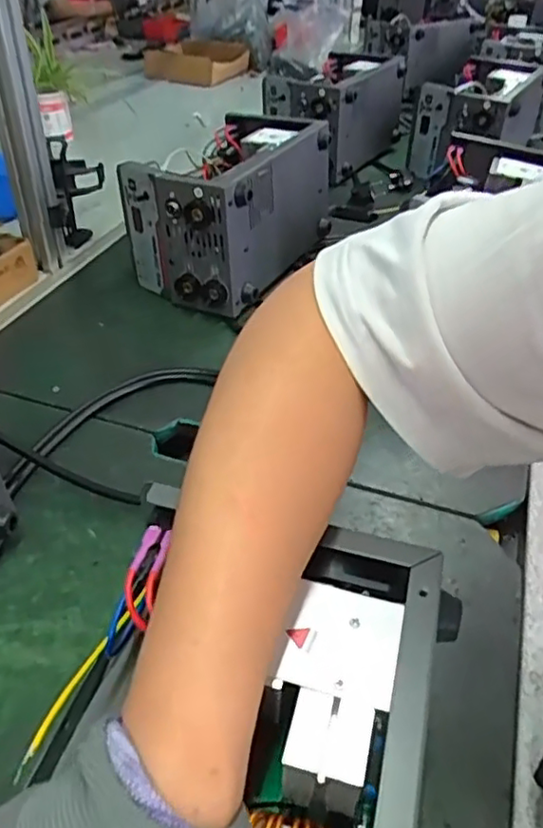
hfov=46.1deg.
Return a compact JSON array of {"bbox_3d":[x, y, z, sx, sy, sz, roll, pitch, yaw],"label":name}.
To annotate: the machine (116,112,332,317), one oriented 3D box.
[{"bbox_3d":[-0.047,-0.271,0.835,0.165,0.156,0.288,22,44,22],"label":"machine"}]

